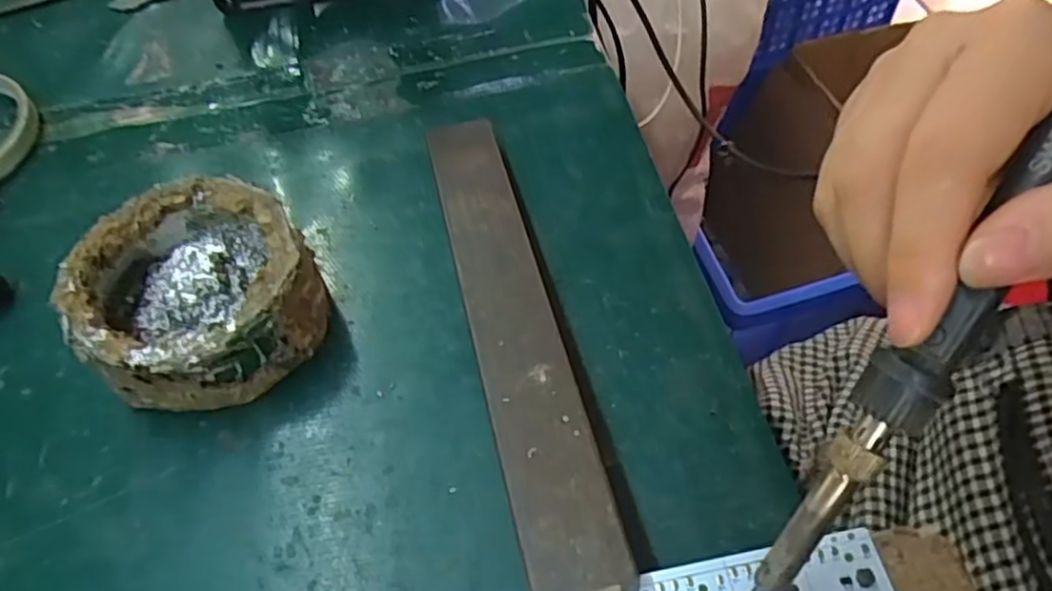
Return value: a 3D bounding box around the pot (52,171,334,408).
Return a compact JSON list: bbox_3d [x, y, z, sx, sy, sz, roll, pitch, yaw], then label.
[{"bbox_3d":[-0.123,0.000,0.273,0.080,0.039,0.083,-2,56,3],"label":"pot"}]

